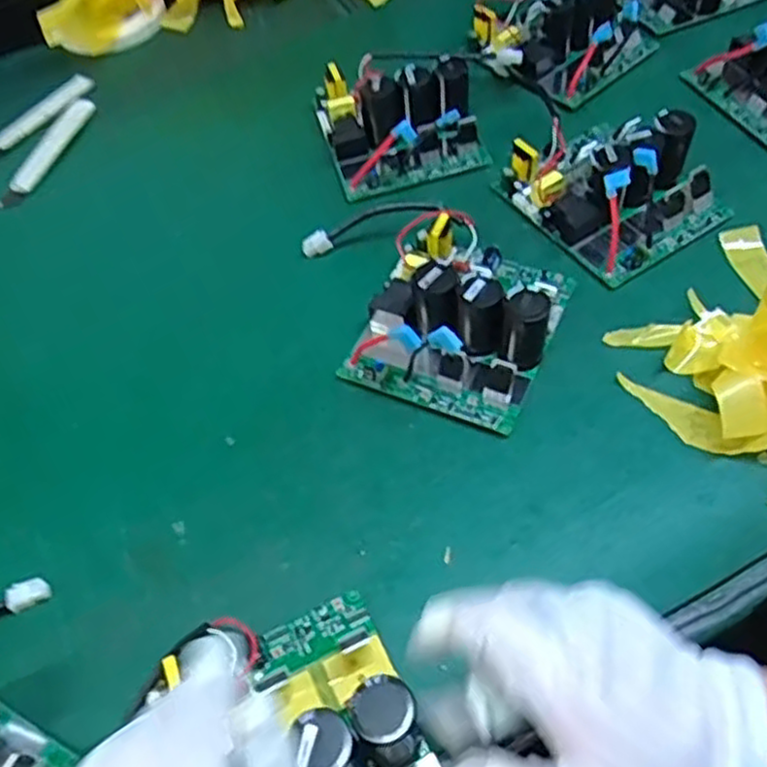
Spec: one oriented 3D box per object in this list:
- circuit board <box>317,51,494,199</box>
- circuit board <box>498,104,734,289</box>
[{"bbox_3d":[0.010,-0.228,0.618,0.117,0.059,0.128,-16,56,-6],"label":"circuit board"},{"bbox_3d":[0.169,-0.154,0.550,0.115,0.059,0.134,-32,59,-16],"label":"circuit board"}]

